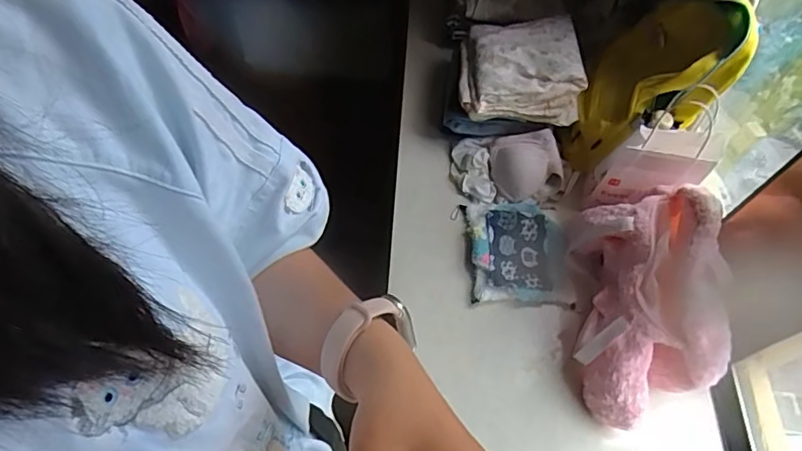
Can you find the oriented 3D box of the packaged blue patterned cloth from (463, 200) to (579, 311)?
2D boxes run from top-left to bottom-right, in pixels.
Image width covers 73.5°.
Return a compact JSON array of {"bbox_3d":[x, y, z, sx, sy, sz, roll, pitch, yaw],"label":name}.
[{"bbox_3d":[0.233,0.053,1.077,0.189,0.042,0.222,2,59,-2],"label":"packaged blue patterned cloth"}]

